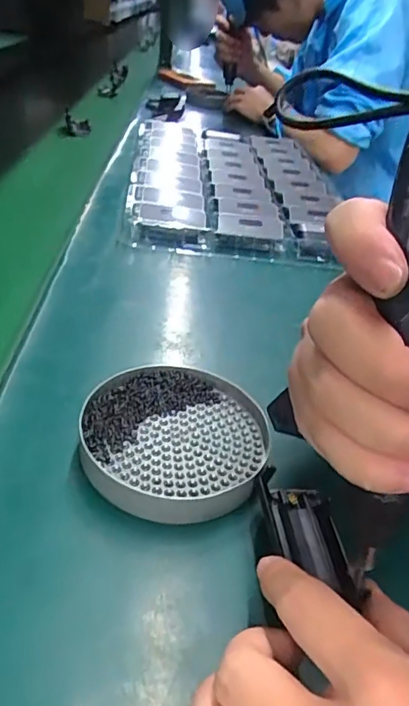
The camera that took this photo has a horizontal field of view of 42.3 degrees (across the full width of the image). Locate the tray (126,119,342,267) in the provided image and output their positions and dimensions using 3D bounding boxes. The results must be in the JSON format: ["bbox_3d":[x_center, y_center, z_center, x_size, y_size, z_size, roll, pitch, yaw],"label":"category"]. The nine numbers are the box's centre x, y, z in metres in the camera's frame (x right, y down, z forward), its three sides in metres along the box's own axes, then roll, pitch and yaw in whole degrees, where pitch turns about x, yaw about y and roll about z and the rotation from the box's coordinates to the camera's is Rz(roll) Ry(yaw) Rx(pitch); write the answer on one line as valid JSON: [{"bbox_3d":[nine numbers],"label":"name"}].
[{"bbox_3d":[0.036,-0.252,0.764,0.273,0.038,0.466,4,35,-5],"label":"tray"}]

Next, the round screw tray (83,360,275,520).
[{"bbox_3d":[-0.016,0.052,0.325,0.114,0.022,0.114,5,35,-4],"label":"round screw tray"}]

